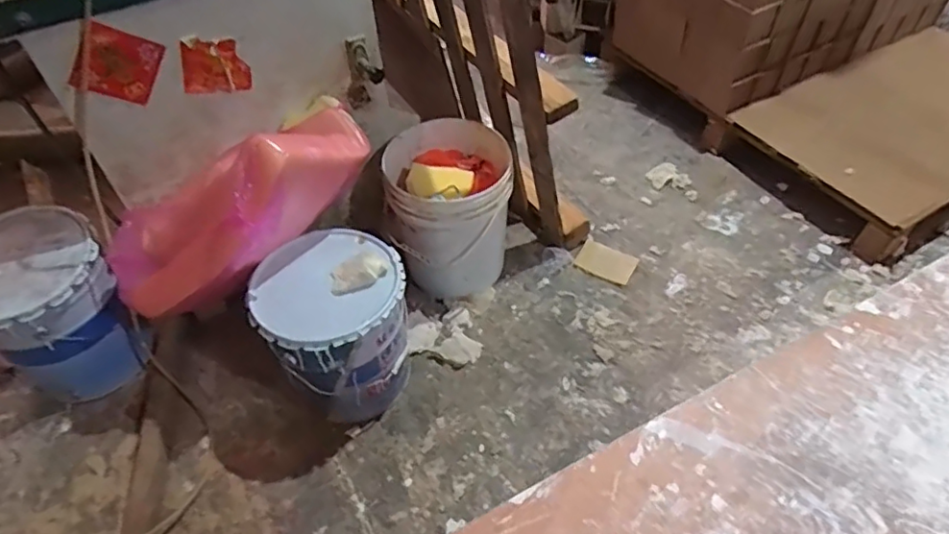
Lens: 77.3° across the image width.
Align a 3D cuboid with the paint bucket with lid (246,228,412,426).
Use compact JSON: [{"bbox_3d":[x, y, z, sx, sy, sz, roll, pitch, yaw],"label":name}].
[{"bbox_3d":[-0.285,0.135,1.278,0.283,0.352,0.270,-1,50,1],"label":"paint bucket with lid"}]

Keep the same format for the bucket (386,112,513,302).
[{"bbox_3d":[-0.058,-0.129,1.480,0.302,0.360,0.287,-1,50,1],"label":"bucket"}]

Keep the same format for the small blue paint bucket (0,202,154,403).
[{"bbox_3d":[-0.942,0.093,1.345,0.309,0.360,0.273,34,59,27],"label":"small blue paint bucket"}]

